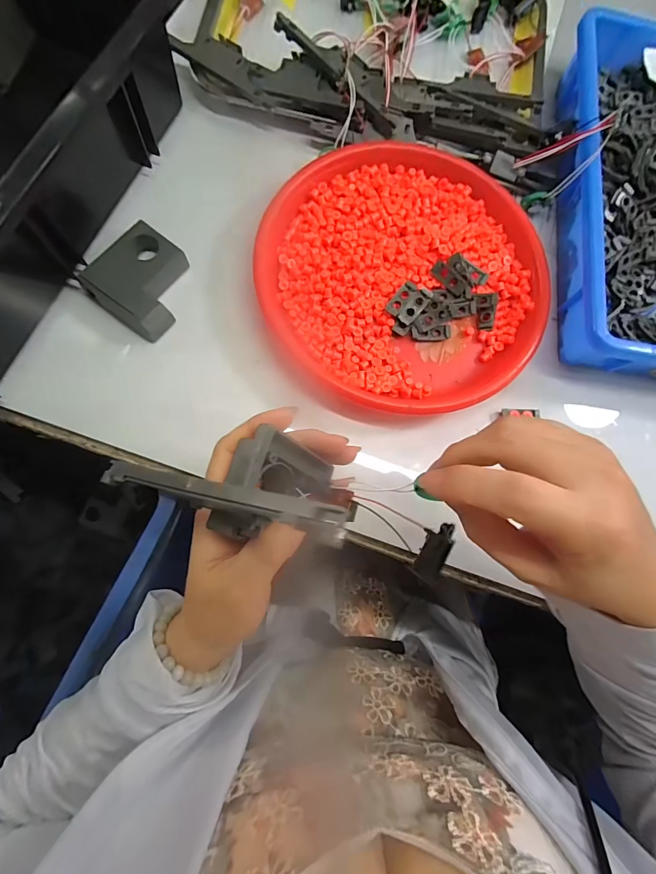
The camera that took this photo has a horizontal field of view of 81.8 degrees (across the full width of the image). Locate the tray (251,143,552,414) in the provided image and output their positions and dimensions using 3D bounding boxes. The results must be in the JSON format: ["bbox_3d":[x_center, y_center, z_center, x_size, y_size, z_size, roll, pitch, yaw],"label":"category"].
[{"bbox_3d":[0.068,-0.150,0.337,0.252,0.028,0.244,7,79,-4],"label":"tray"}]

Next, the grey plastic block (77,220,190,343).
[{"bbox_3d":[-0.156,-0.133,0.325,0.078,0.026,0.079,38,78,3],"label":"grey plastic block"}]

